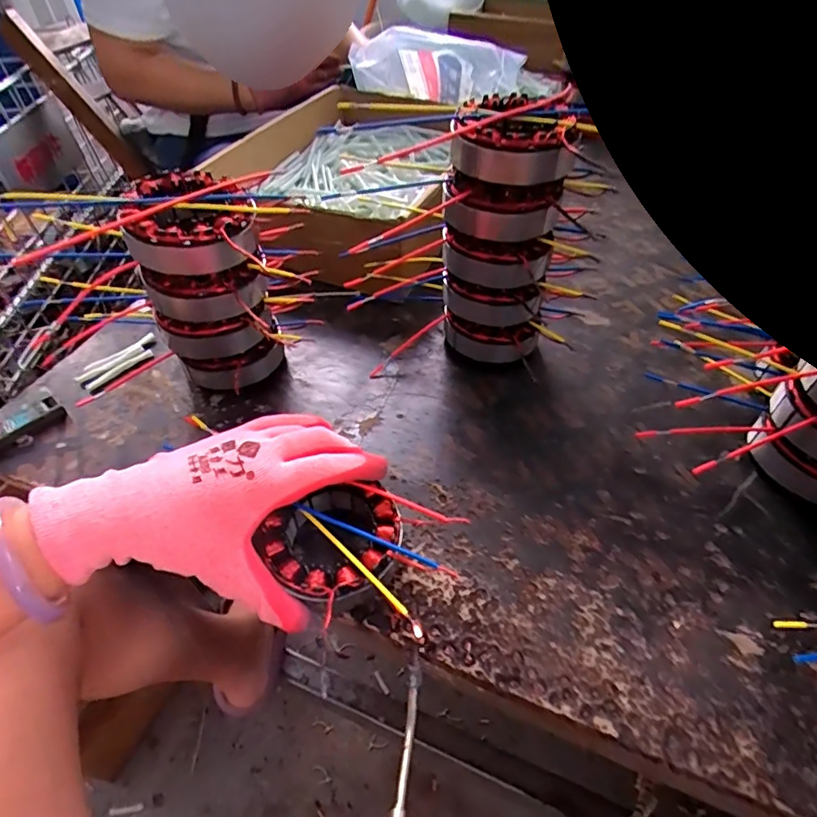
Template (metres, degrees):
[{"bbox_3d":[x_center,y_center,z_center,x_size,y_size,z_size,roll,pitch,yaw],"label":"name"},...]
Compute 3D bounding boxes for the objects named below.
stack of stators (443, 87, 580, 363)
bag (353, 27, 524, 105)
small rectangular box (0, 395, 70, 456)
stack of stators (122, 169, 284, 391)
[{"bbox_3d":[0.075,-0.131,0.409,0.085,0.199,0.079,15,50,13],"label":"stack of stators"},{"bbox_3d":[0.042,-0.444,0.661,0.227,0.077,0.089,10,49,9],"label":"bag"},{"bbox_3d":[-0.313,0.013,0.400,0.030,0.017,0.066,36,57,28],"label":"small rectangular box"},{"bbox_3d":[-0.149,-0.086,0.384,0.086,0.170,0.073,-16,50,-14],"label":"stack of stators"}]

